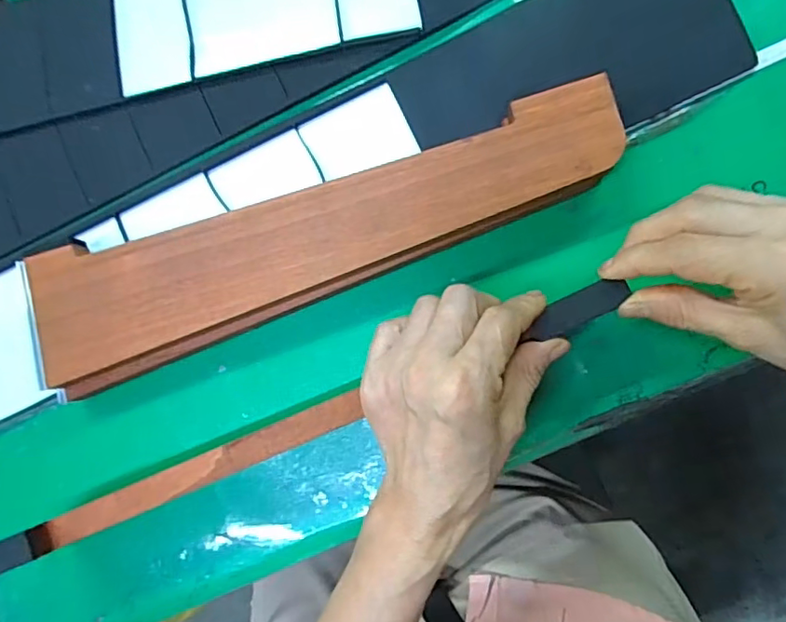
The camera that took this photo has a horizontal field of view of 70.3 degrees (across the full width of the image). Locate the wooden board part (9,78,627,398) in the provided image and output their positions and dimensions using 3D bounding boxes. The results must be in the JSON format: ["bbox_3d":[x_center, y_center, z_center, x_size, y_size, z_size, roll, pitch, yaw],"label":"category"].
[{"bbox_3d":[-0.043,-0.042,0.325,0.339,0.039,0.073,-20,84,5],"label":"wooden board part"}]

